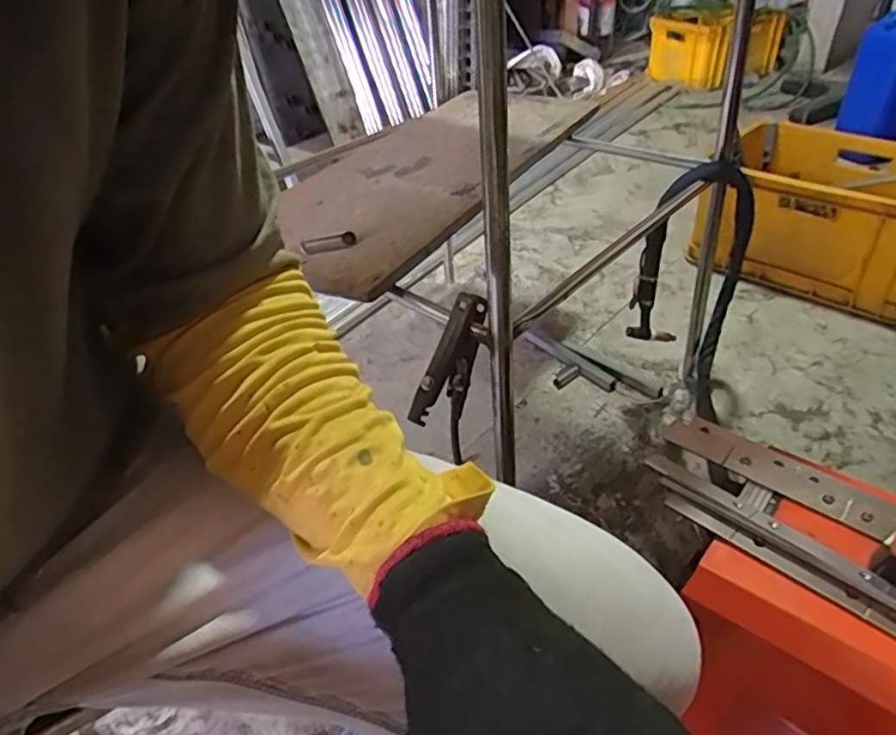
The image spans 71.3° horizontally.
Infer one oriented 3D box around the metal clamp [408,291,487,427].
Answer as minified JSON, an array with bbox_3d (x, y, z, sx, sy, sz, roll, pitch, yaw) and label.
[{"bbox_3d":[0.007,-0.005,0.700,0.074,0.153,0.036,4,23,-43],"label":"metal clamp"}]

